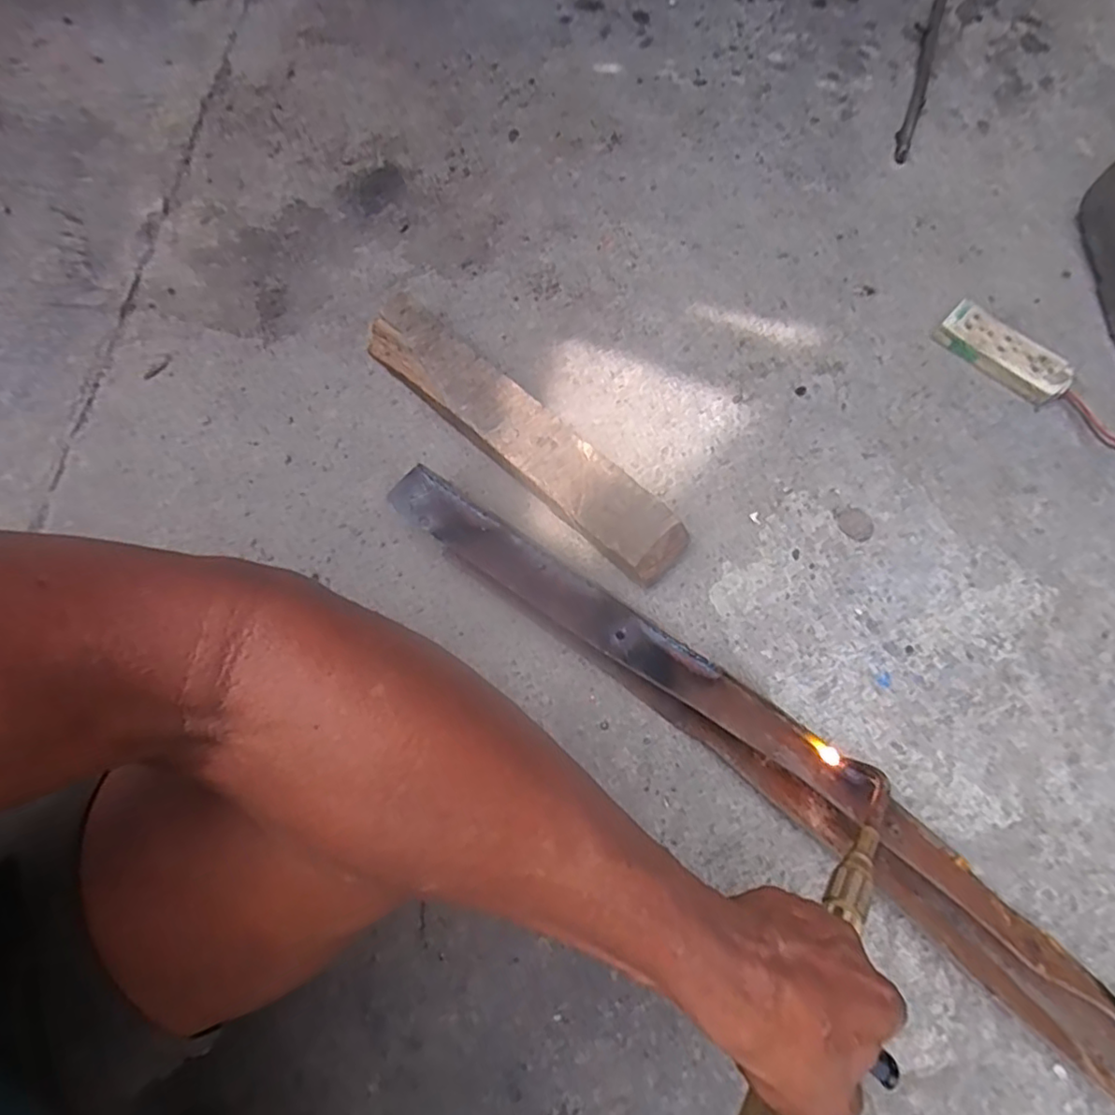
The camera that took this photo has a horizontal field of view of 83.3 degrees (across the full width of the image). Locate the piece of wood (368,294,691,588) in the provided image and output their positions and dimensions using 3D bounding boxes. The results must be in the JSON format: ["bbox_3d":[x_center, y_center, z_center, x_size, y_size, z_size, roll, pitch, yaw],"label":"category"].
[{"bbox_3d":[-0.040,-0.122,0.638,0.401,0.045,0.072,41,78,12],"label":"piece of wood"}]

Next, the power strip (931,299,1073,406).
[{"bbox_3d":[0.477,-0.217,0.673,0.138,0.030,0.048,40,78,12],"label":"power strip"}]

